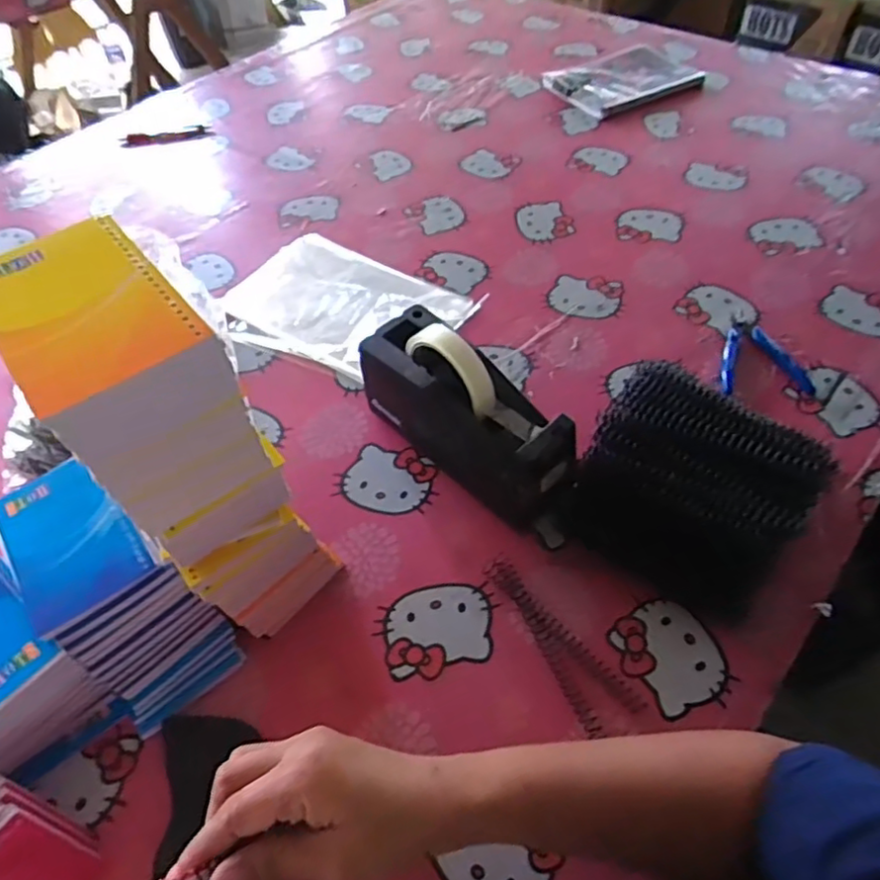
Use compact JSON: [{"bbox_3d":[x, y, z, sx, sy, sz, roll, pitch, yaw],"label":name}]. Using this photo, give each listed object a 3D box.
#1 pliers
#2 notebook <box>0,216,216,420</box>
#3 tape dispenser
[{"bbox_3d":[0.327,-0.090,0.652,0.088,0.021,0.114,0,53,3],"label":"pliers"},{"bbox_3d":[-0.174,-0.066,0.302,0.078,0.005,0.123,-34,58,-21],"label":"notebook"},{"bbox_3d":[0.022,-0.026,0.540,0.073,0.127,0.200,-37,60,-23],"label":"tape dispenser"}]

